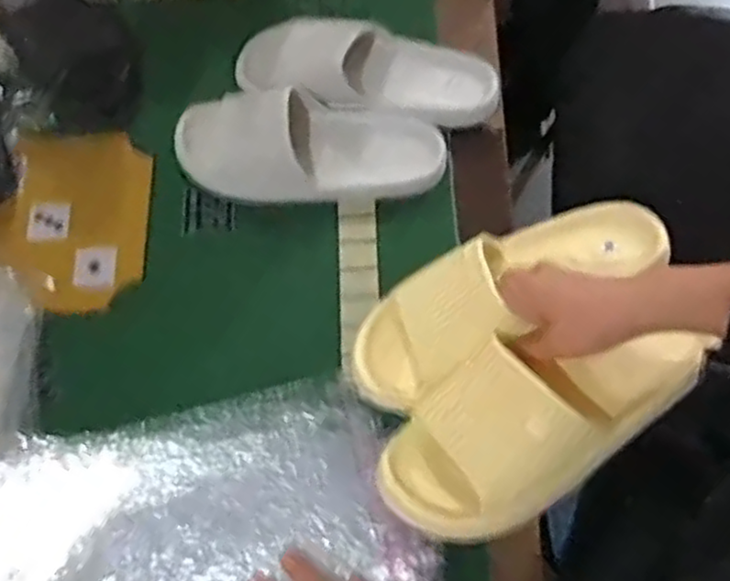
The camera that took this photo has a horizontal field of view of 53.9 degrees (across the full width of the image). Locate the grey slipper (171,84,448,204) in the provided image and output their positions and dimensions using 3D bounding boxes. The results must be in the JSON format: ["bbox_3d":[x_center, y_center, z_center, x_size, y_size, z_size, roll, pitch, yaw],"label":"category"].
[{"bbox_3d":[-0.054,-0.150,0.727,0.264,0.064,0.102,-4,70,0],"label":"grey slipper"}]

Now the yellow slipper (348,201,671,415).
[{"bbox_3d":[0.109,-0.005,0.558,0.265,0.068,0.089,-28,72,-9],"label":"yellow slipper"}]

